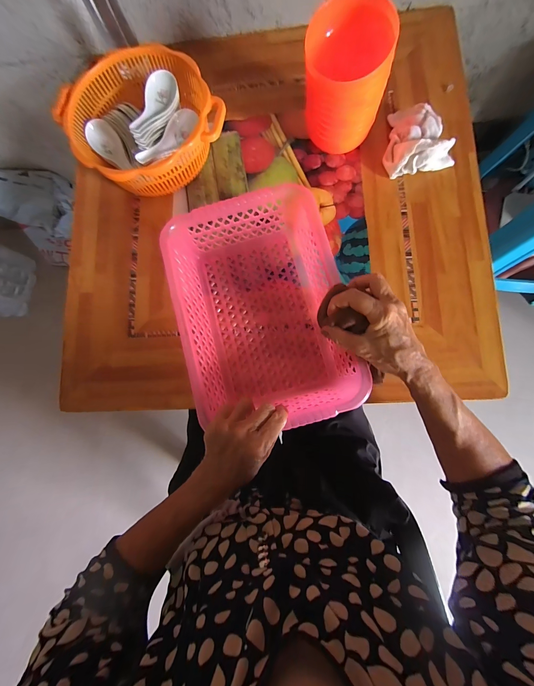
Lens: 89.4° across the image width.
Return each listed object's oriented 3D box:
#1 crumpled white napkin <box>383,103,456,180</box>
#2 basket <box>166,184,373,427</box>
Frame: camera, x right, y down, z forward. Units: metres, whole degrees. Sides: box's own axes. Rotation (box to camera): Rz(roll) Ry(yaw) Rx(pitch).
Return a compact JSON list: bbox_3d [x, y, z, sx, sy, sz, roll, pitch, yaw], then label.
[{"bbox_3d":[0.228,-0.323,0.415,0.095,0.048,0.113,-13,81,3],"label":"crumpled white napkin"},{"bbox_3d":[-0.008,-0.043,0.383,0.208,0.078,0.300,-16,81,3],"label":"basket"}]

